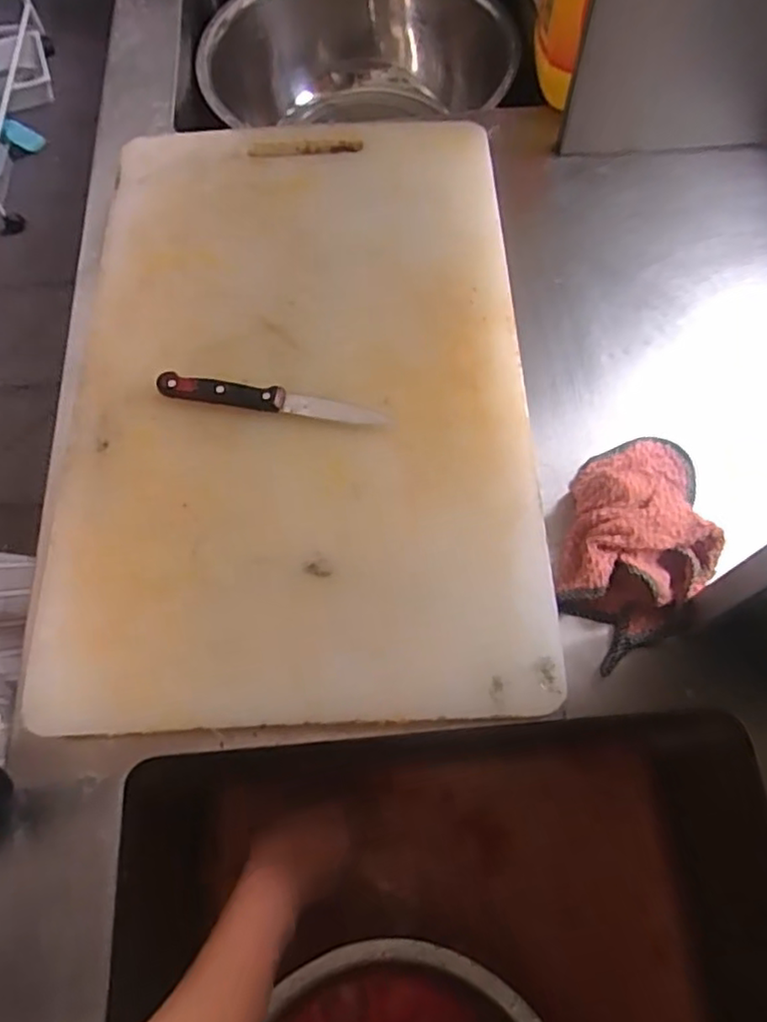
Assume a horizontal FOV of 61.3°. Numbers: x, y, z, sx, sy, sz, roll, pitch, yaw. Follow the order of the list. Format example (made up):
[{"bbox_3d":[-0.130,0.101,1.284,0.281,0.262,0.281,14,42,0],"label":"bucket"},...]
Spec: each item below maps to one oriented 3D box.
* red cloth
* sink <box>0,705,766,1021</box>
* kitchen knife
[{"bbox_3d":[0.181,0.021,0.454,0.103,0.039,0.181,12,67,8],"label":"red cloth"},{"bbox_3d":[0.019,0.384,0.421,0.470,0.216,0.451,-4,66,1],"label":"sink"},{"bbox_3d":[-0.082,-0.083,0.477,0.172,0.010,0.018,9,67,7],"label":"kitchen knife"}]

